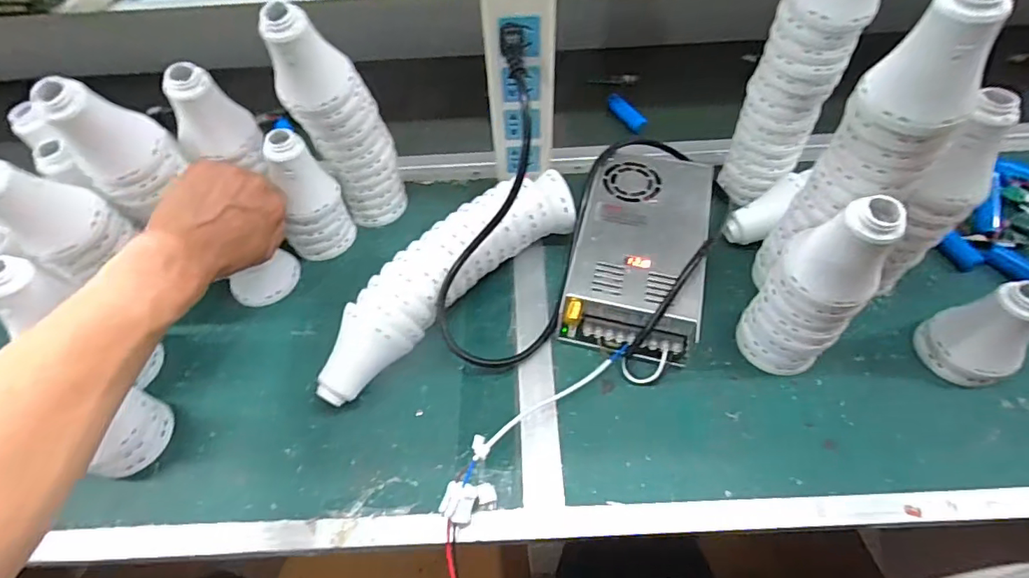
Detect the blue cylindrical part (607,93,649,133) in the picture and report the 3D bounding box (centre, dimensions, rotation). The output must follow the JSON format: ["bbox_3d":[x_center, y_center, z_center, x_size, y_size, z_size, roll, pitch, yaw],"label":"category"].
[{"bbox_3d":[0.138,-0.219,0.641,0.016,0.016,0.071,-24,58,-13],"label":"blue cylindrical part"}]

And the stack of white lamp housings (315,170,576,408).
[{"bbox_3d":[-0.065,-0.011,0.480,0.278,0.068,0.074,-36,61,-20],"label":"stack of white lamp housings"}]

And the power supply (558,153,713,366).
[{"bbox_3d":[0.122,-0.039,0.499,0.115,0.054,0.211,12,57,10],"label":"power supply"}]

